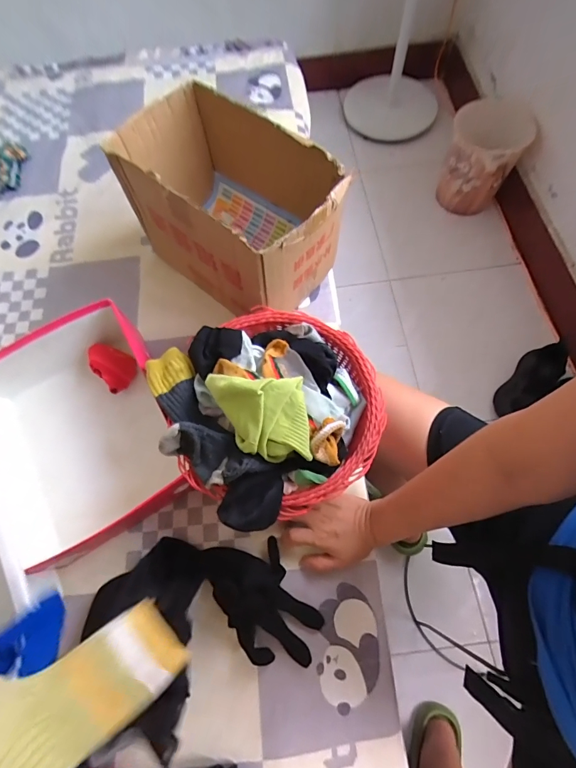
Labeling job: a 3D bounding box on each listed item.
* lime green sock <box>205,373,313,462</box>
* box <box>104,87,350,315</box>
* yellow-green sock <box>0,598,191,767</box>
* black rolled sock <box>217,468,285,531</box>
[{"bbox_3d":[-0.037,0.034,0.439,0.125,0.046,0.092,2,68,4],"label":"lime green sock"},{"bbox_3d":[-0.084,-0.272,0.616,0.325,0.213,0.199,39,74,17],"label":"box"},{"bbox_3d":[-0.156,0.216,0.245,0.078,0.177,0.011,35,118,22],"label":"yellow-green sock"},{"bbox_3d":[-0.042,0.135,0.446,0.064,0.025,0.073,13,69,8],"label":"black rolled sock"}]

